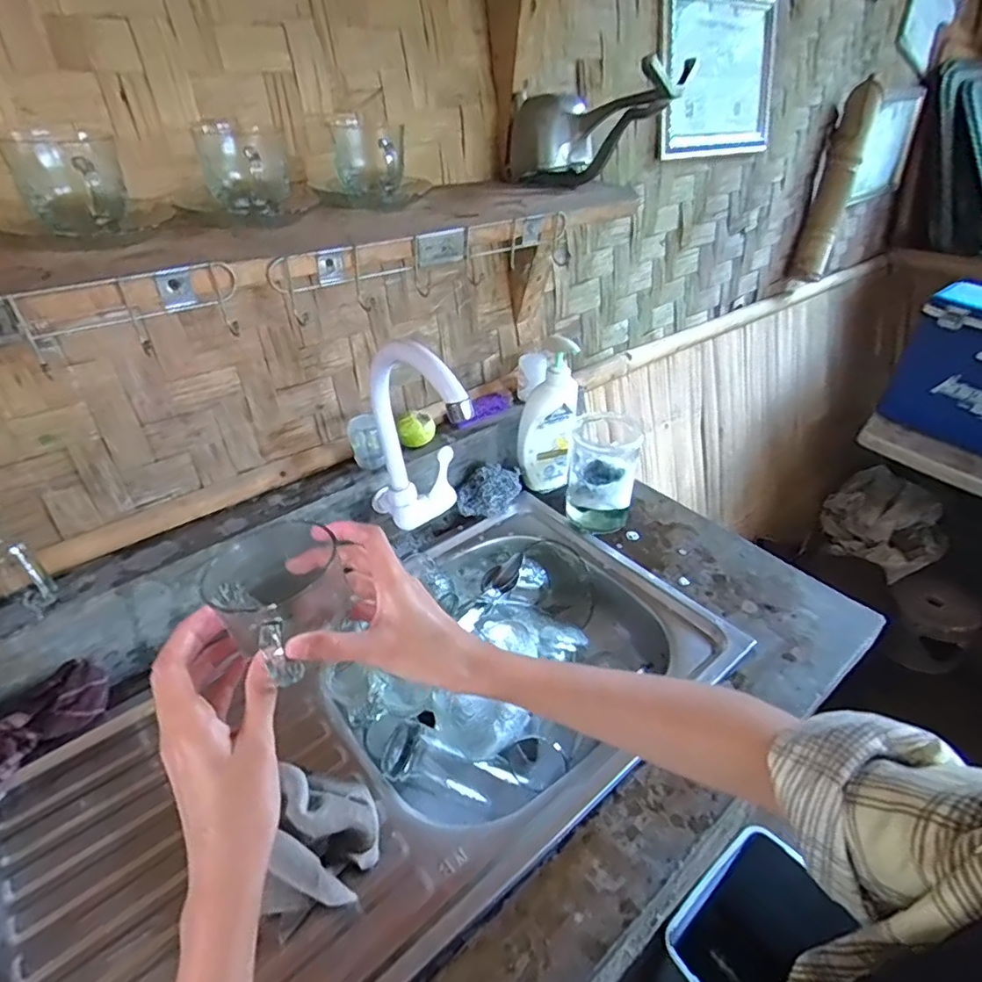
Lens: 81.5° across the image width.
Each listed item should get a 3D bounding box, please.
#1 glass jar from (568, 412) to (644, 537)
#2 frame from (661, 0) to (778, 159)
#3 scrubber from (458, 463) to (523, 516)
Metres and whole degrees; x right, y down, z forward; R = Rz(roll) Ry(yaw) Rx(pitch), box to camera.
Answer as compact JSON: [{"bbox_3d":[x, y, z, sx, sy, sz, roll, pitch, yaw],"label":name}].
[{"bbox_3d":[0.161,-0.030,0.837,0.101,0.149,0.116,9,38,11],"label":"glass jar"},{"bbox_3d":[0.443,-0.787,1.070,0.376,0.268,0.028,-24,26,-32],"label":"frame"},{"bbox_3d":[-0.001,0.005,0.868,0.092,0.068,0.064,-1,37,-1],"label":"scrubber"}]

